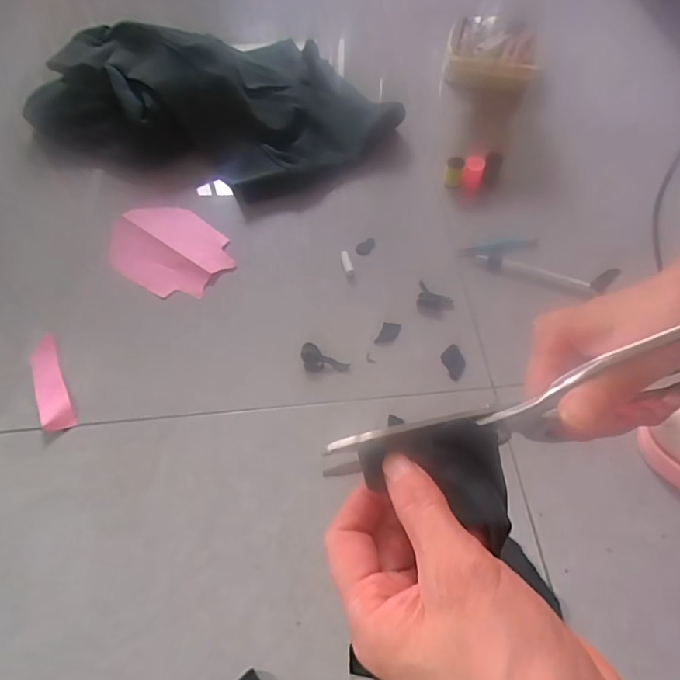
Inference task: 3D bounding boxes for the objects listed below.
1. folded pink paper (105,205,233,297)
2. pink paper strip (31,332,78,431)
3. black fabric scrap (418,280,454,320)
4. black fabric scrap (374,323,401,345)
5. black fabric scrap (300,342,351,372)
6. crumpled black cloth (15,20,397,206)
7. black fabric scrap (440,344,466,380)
[{"bbox_3d":[-0.187,-0.102,0.550,0.137,0.011,0.103,30,63,16],"label":"folded pink paper"},{"bbox_3d":[-0.269,0.038,0.466,0.026,0.007,0.105,-24,62,-15],"label":"pink paper strip"},{"bbox_3d":[0.093,-0.039,0.518,0.042,0.004,0.034,32,63,18],"label":"black fabric scrap"},{"bbox_3d":[0.048,-0.006,0.497,0.018,0.004,0.029,21,61,12],"label":"black fabric scrap"},{"bbox_3d":[-0.017,0.021,0.478,0.047,0.007,0.025,25,61,14],"label":"black fabric scrap"},{"bbox_3d":[-0.165,-0.320,0.642,0.466,0.081,0.281,16,60,9],"label":"crumpled black cloth"},{"bbox_3d":[0.109,0.020,0.481,0.020,0.004,0.034,-18,60,-11],"label":"black fabric scrap"}]

